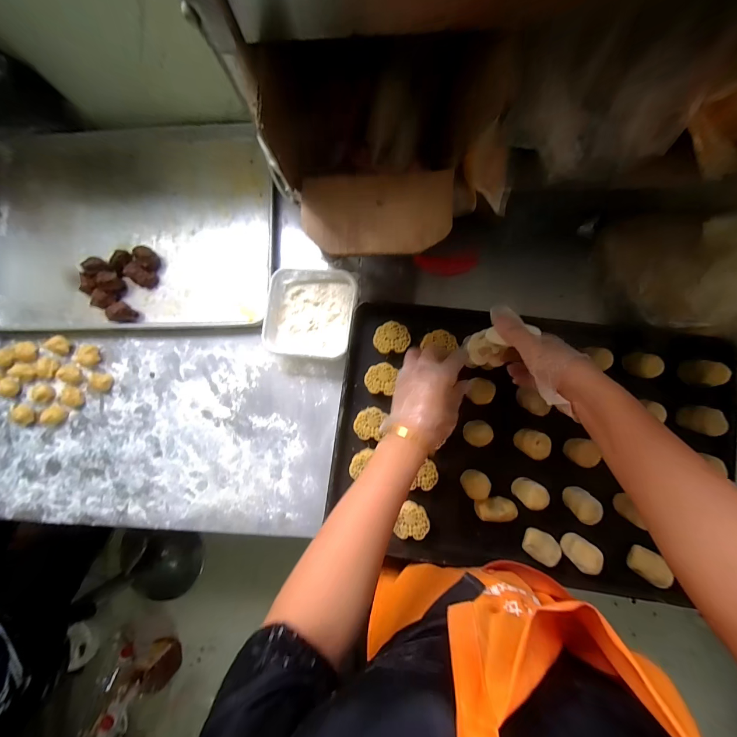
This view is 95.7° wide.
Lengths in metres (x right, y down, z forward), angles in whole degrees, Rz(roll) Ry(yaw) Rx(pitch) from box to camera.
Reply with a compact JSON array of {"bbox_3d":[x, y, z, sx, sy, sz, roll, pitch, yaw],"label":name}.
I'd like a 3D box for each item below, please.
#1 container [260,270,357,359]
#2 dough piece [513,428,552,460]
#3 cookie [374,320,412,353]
[{"bbox_3d":[-0.103,-0.098,0.615,0.156,0.068,0.163,5,87,4],"label":"container"},{"bbox_3d":[0.254,0.117,0.527,0.038,0.061,0.040,0,86,4],"label":"dough piece"},{"bbox_3d":[0.039,-0.052,0.554,0.059,0.004,0.053,-3,86,4],"label":"cookie"}]

